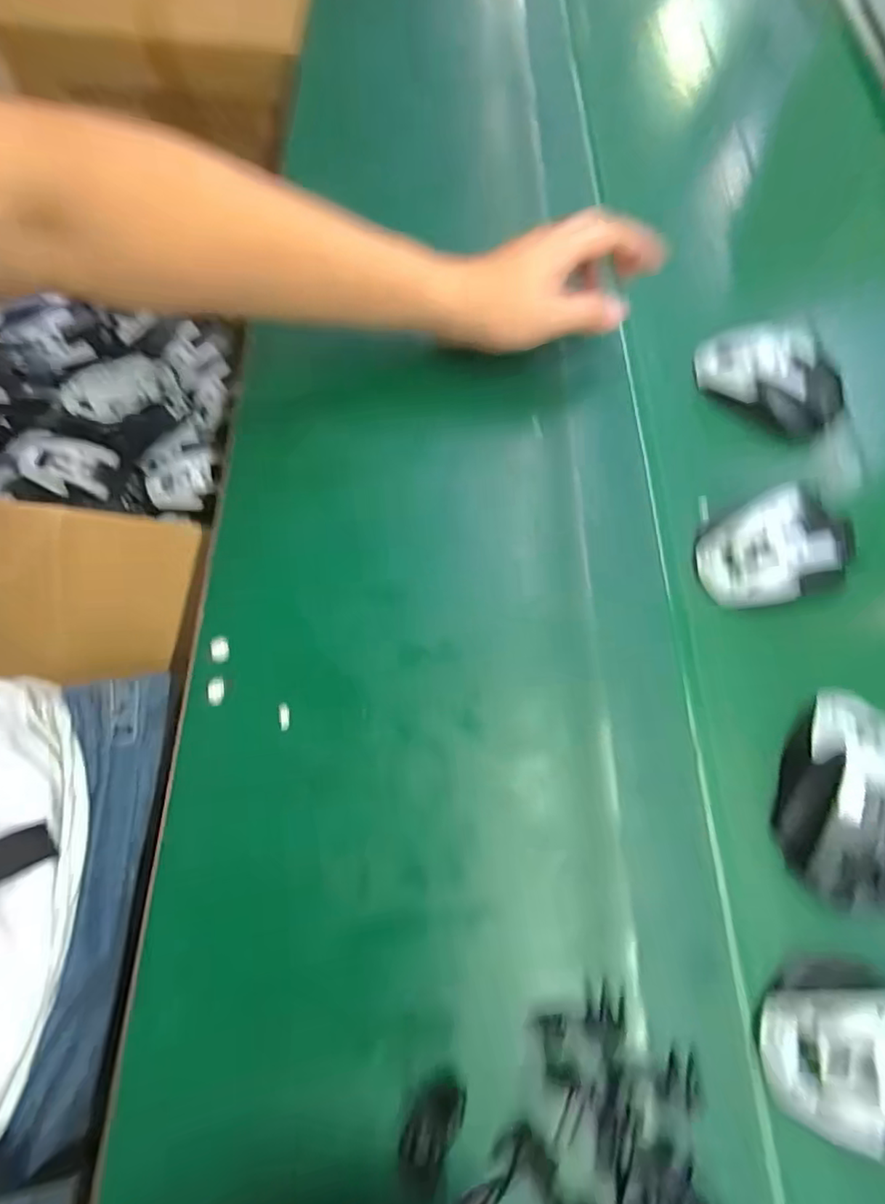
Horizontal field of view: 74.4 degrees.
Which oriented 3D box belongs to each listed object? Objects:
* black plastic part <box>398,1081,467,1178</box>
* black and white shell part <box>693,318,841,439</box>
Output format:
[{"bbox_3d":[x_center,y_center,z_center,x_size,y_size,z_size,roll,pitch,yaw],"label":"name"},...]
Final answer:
[{"bbox_3d":[-0.003,0.237,0.263,0.018,0.010,0.037,35,69,14],"label":"black plastic part"},{"bbox_3d":[0.258,-0.178,0.454,0.112,0.048,0.055,36,69,14],"label":"black and white shell part"}]

